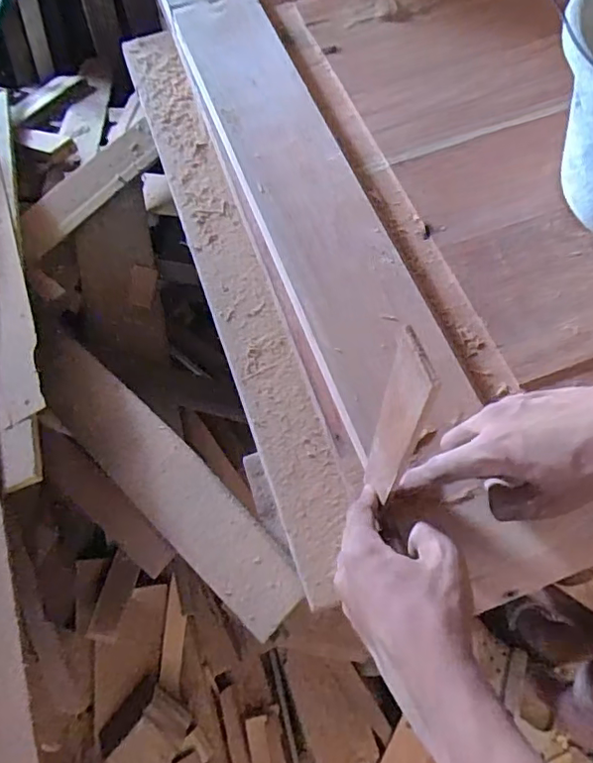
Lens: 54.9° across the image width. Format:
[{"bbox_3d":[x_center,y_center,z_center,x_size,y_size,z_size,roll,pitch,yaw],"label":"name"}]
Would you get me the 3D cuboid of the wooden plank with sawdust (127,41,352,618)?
[{"bbox_3d":[-0.084,-0.151,0.644,0.072,0.032,0.762,-18,67,-7],"label":"wooden plank with sawdust"}]

